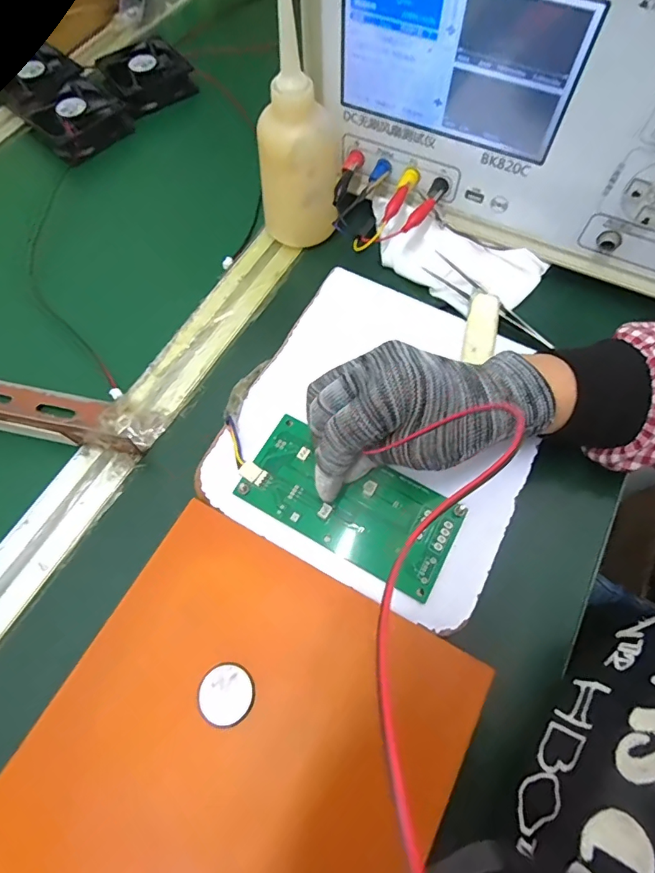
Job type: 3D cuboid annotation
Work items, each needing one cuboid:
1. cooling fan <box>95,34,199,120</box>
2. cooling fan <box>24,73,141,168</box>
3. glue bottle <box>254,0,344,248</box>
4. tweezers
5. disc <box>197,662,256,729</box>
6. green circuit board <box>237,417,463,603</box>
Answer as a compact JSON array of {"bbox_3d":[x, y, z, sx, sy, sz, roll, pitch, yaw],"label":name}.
[{"bbox_3d":[-0.195,-0.388,0.498,0.083,0.025,0.078,-33,70,-11],"label":"cooling fan"},{"bbox_3d":[-0.252,-0.323,0.471,0.088,0.027,0.078,-41,72,-13],"label":"cooling fan"},{"bbox_3d":[-0.023,-0.224,0.349,0.063,0.150,0.069,1,68,3],"label":"glue bottle"},{"bbox_3d":[0.125,-0.105,0.360,0.017,0.007,0.117,-43,72,-14],"label":"tweezers"},{"bbox_3d":[-0.054,0.137,0.245,0.028,0.004,0.029,-1,68,2],"label":"disc"},{"bbox_3d":[0.013,0.041,0.292,0.133,0.007,0.063,26,71,10],"label":"green circuit board"}]

